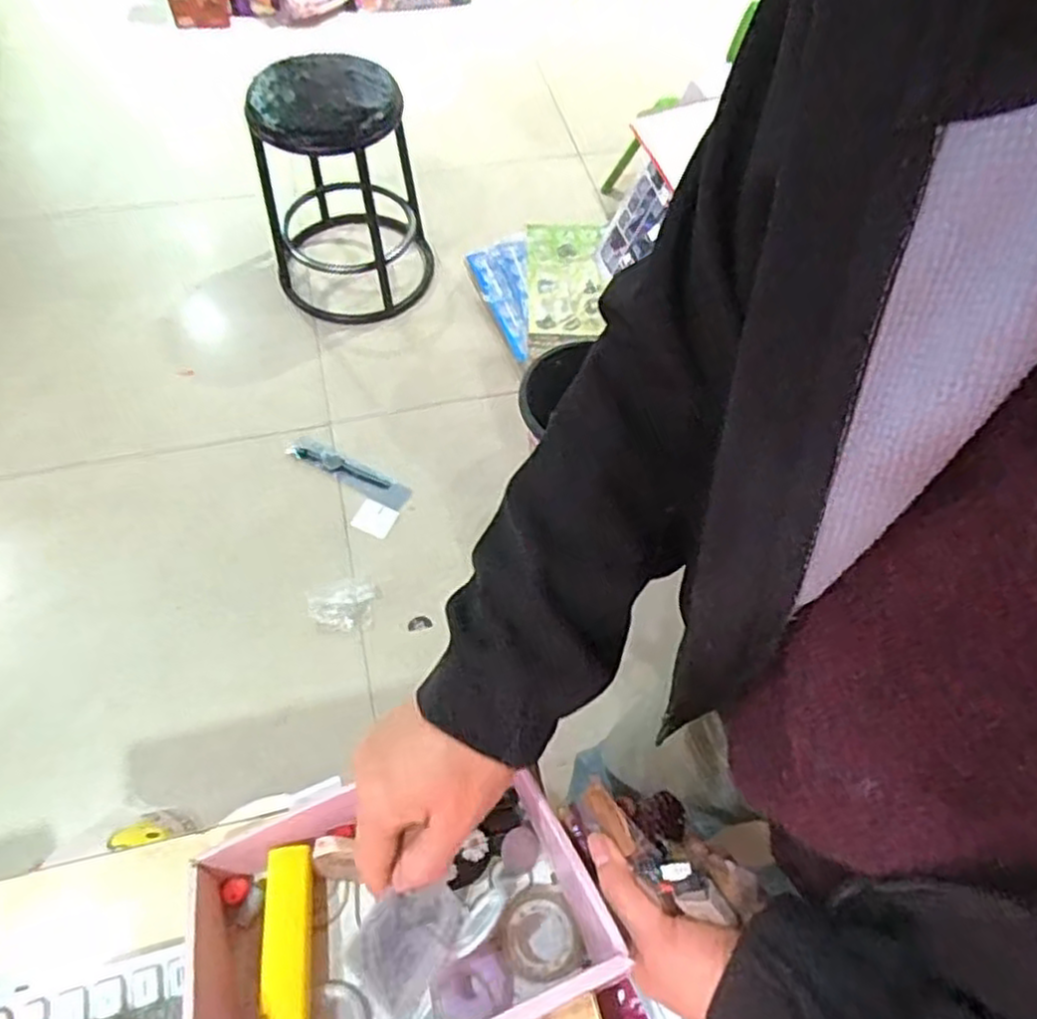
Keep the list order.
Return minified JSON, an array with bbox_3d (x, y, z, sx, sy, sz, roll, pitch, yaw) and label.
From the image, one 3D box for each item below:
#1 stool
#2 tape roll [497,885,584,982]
[{"bbox_3d":[-0.398,-0.724,1.641,0.363,0.482,0.393,1,60,-2],"label":"stool"},{"bbox_3d":[0.011,0.230,0.396,0.042,0.015,0.044,1,60,-2],"label":"tape roll"}]

